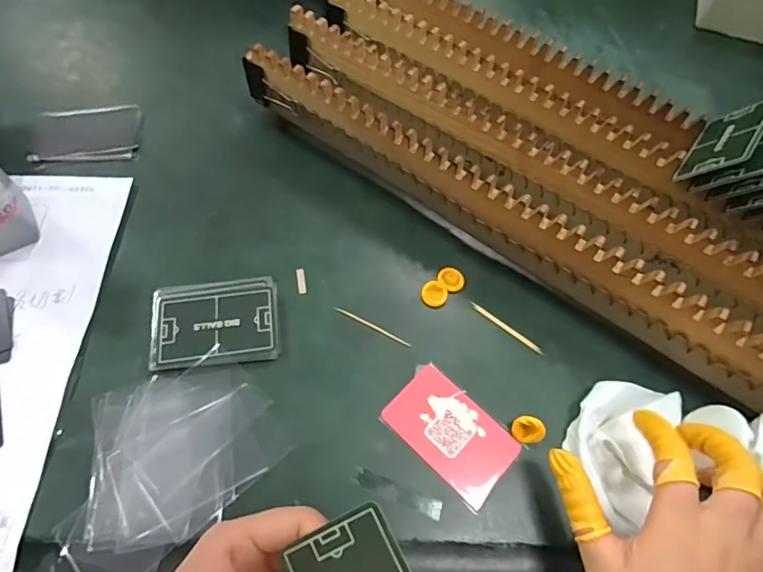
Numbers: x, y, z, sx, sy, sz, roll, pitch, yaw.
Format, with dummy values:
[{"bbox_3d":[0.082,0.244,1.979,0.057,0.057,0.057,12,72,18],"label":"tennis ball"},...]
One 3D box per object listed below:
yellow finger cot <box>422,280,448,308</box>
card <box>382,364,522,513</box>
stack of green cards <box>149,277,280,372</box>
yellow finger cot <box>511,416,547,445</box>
[{"bbox_3d":[0.042,0.006,0.380,0.020,0.004,0.023,15,61,6],"label":"yellow finger cot"},{"bbox_3d":[0.049,0.101,0.335,0.087,0.004,0.054,41,68,16],"label":"card"},{"bbox_3d":[-0.121,0.027,0.356,0.090,0.009,0.065,-6,61,-6],"label":"stack of green cards"},{"bbox_3d":[0.100,0.097,0.328,0.021,0.012,0.015,17,61,7],"label":"yellow finger cot"}]

